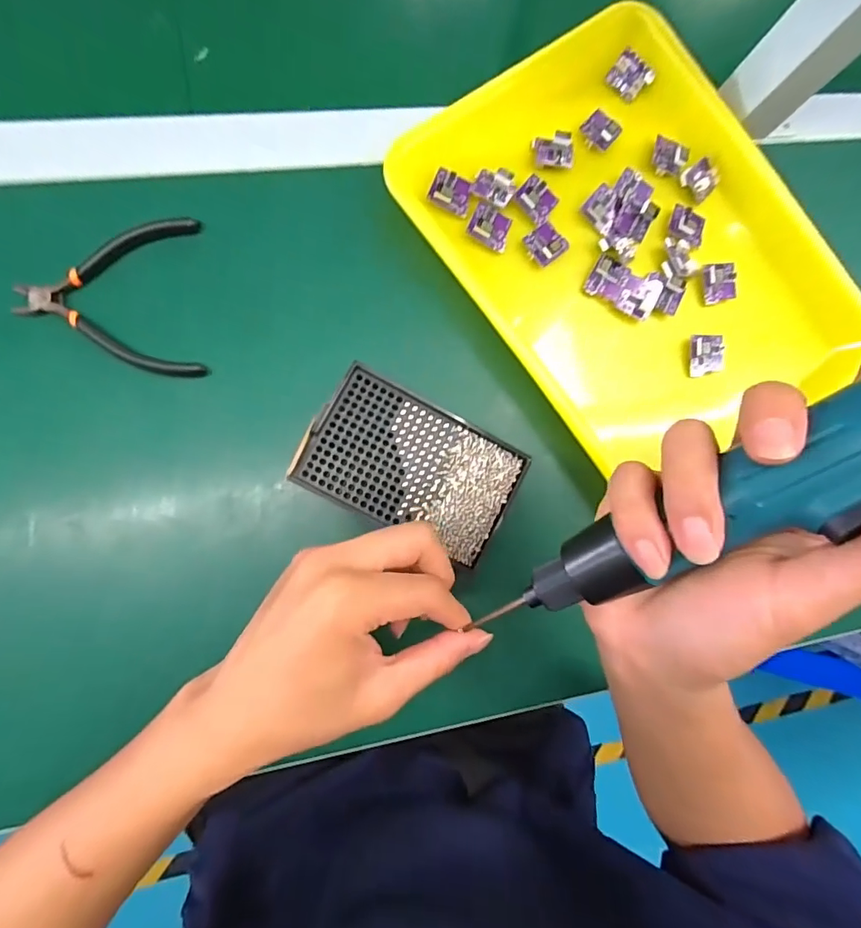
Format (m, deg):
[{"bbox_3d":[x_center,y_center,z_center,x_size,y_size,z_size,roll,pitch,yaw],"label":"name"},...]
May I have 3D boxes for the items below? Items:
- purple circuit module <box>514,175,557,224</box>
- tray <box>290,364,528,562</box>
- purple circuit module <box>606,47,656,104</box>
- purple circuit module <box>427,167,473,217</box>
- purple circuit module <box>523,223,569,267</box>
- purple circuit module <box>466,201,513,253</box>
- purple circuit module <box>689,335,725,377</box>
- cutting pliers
[{"bbox_3d":[0.077,-0.191,0.338,0.027,0.010,0.026,34,82,-5],"label":"purple circuit module"},{"bbox_3d":[-0.013,0.001,0.326,0.136,0.033,0.085,28,83,-5],"label":"tray"},{"bbox_3d":[0.154,-0.298,0.364,0.030,0.004,0.027,38,111,-8],"label":"purple circuit module"},{"bbox_3d":[0.015,-0.192,0.330,0.028,0.008,0.028,16,84,-7],"label":"purple circuit module"},{"bbox_3d":[0.085,-0.160,0.339,0.030,0.010,0.026,-40,92,-9],"label":"purple circuit module"},{"bbox_3d":[0.044,-0.169,0.333,0.029,0.008,0.027,23,83,-6],"label":"purple circuit module"},{"bbox_3d":[0.209,-0.082,0.356,0.024,0.011,0.030,-1,86,-8],"label":"purple circuit module"},{"bbox_3d":[-0.202,-0.107,0.300,0.105,0.014,0.105,-5,84,-13],"label":"cutting pliers"}]

